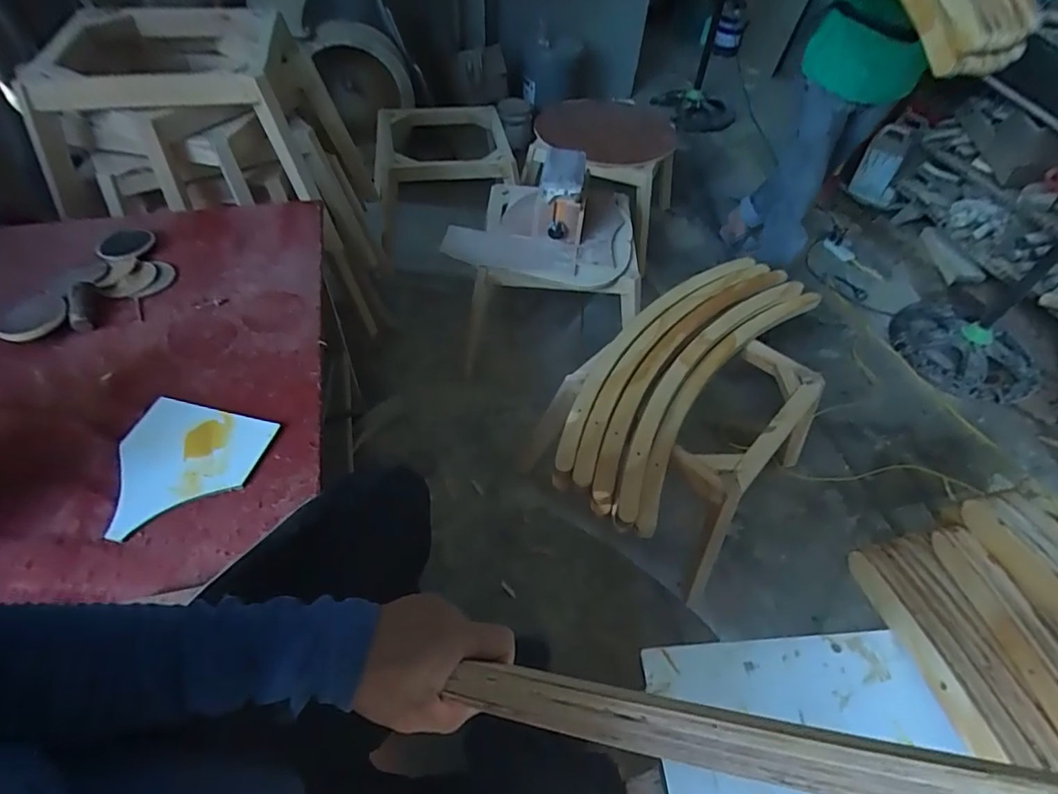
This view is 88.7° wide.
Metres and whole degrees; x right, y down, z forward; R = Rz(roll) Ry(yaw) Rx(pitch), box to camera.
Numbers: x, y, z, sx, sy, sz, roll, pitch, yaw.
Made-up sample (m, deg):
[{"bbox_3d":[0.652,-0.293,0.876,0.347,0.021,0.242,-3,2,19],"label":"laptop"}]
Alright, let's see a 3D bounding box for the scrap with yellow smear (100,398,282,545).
[{"bbox_3d":[-0.451,0.092,0.689,0.179,0.014,0.186,11,53,8],"label":"scrap with yellow smear"}]

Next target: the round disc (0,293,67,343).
[{"bbox_3d":[-0.753,-0.123,0.817,0.095,0.016,0.093,2,50,-3],"label":"round disc"}]

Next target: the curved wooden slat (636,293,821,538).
[{"bbox_3d":[0.457,-0.047,1.260,0.138,0.048,0.950,33,55,21],"label":"curved wooden slat"}]

